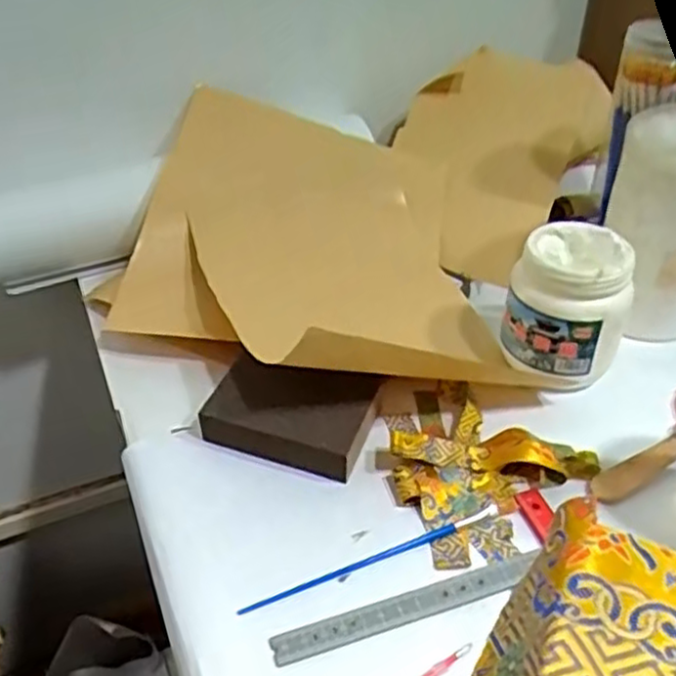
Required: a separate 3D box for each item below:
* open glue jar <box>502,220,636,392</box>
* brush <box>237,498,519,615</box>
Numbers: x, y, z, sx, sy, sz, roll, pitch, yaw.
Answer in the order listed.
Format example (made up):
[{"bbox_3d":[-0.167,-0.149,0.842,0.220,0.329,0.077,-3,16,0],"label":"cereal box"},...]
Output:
[{"bbox_3d":[0.153,-0.023,0.480,0.077,0.081,0.086,13,40,16],"label":"open glue jar"},{"bbox_3d":[0.026,0.116,0.390,0.162,0.005,0.008,-14,41,-17],"label":"brush"}]

